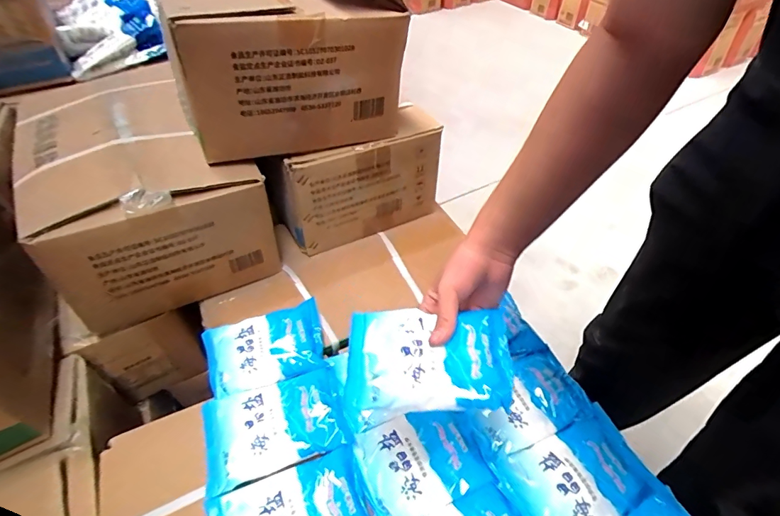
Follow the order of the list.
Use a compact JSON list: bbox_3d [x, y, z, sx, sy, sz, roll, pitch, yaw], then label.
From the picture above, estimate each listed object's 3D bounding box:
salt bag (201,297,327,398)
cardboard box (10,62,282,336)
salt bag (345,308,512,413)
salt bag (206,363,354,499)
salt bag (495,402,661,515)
[{"bbox_3d":[-0.179,0.128,0.615,0.162,0.024,0.117,-13,48,-9],"label":"salt bag"},{"bbox_3d":[-0.397,-0.115,0.726,0.290,0.210,0.375,-23,50,-18],"label":"cardboard box"},{"bbox_3d":[0.038,0.101,0.443,0.164,0.024,0.111,-1,47,2],"label":"salt bag"},{"bbox_3d":[-0.143,0.206,0.538,0.168,0.023,0.116,-15,48,-11],"label":"salt bag"},{"bbox_3d":[0.219,0.256,0.505,0.170,0.022,0.106,-22,49,-16],"label":"salt bag"}]

